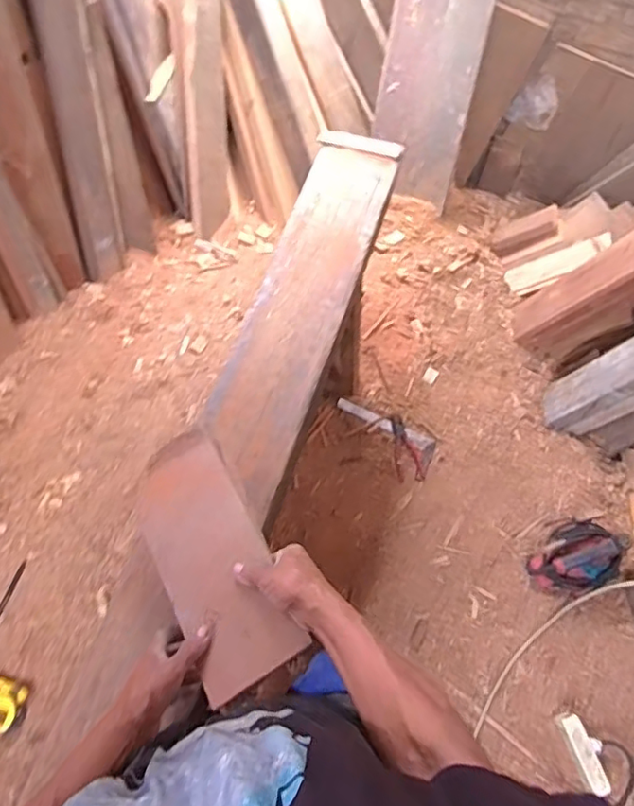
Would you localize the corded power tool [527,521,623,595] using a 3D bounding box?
[{"bbox_3d":[0.651,0.395,1.449,0.194,0.133,0.158,-38,70,-20],"label":"corded power tool"}]

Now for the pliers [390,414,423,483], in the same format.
[{"bbox_3d":[0.252,0.127,1.656,0.080,0.032,0.193,-5,63,-5],"label":"pliers"}]

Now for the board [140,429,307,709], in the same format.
[{"bbox_3d":[-0.145,0.188,0.765,0.136,0.023,0.363,-33,56,-1],"label":"board"}]

